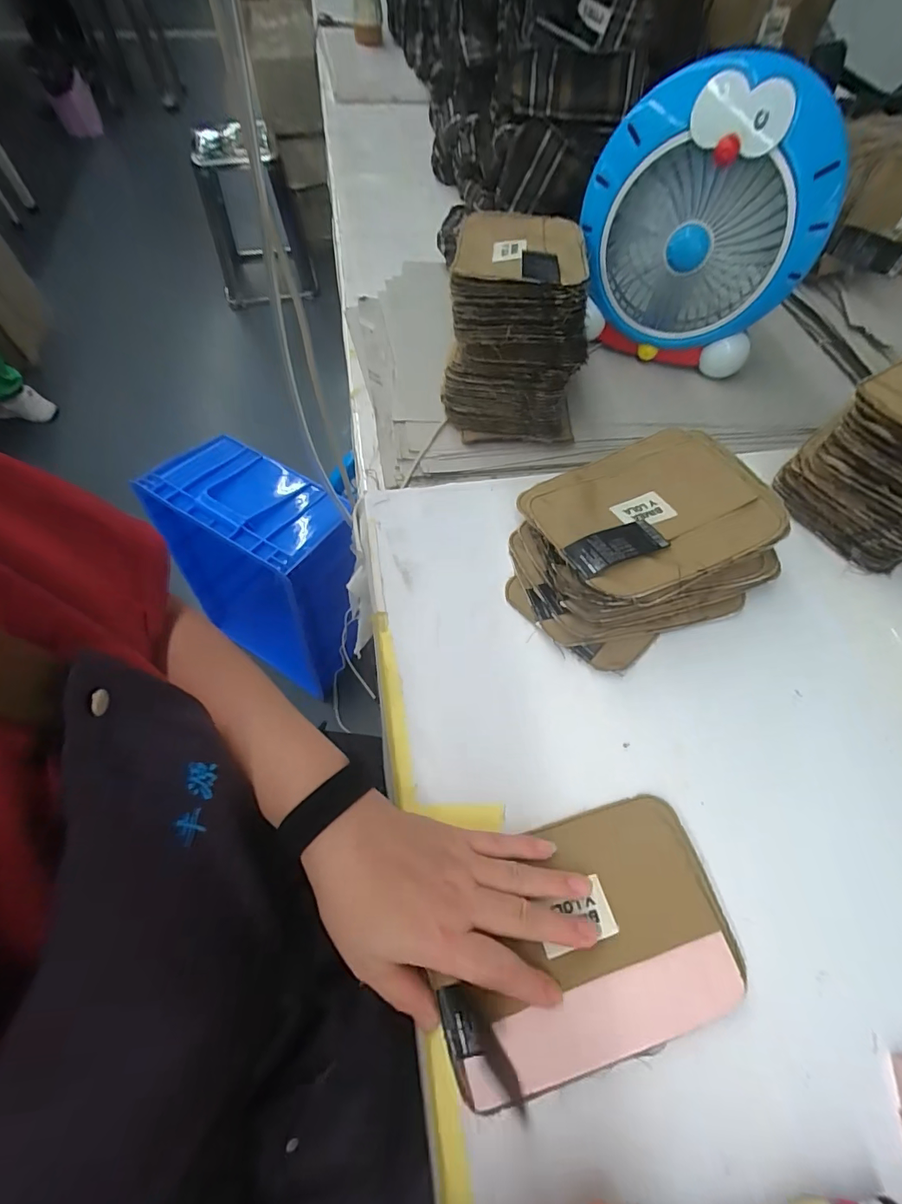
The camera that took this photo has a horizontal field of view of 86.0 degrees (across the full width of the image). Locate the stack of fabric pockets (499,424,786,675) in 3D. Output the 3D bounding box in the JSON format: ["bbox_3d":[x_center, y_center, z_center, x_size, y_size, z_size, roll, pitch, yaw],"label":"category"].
[{"bbox_3d":[0.169,-0.056,0.432,0.229,0.066,0.170,-27,66,-16],"label":"stack of fabric pockets"}]

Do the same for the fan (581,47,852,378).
[{"bbox_3d":[0.268,-0.406,0.537,0.247,0.240,0.097,16,62,5],"label":"fan"}]

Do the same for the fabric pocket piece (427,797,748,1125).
[{"bbox_3d":[0.084,0.217,0.310,0.189,0.012,0.129,-16,64,-11],"label":"fabric pocket piece"}]

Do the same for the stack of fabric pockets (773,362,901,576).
[{"bbox_3d":[0.437,-0.141,0.458,0.202,0.124,0.138,-32,68,-18],"label":"stack of fabric pockets"}]

